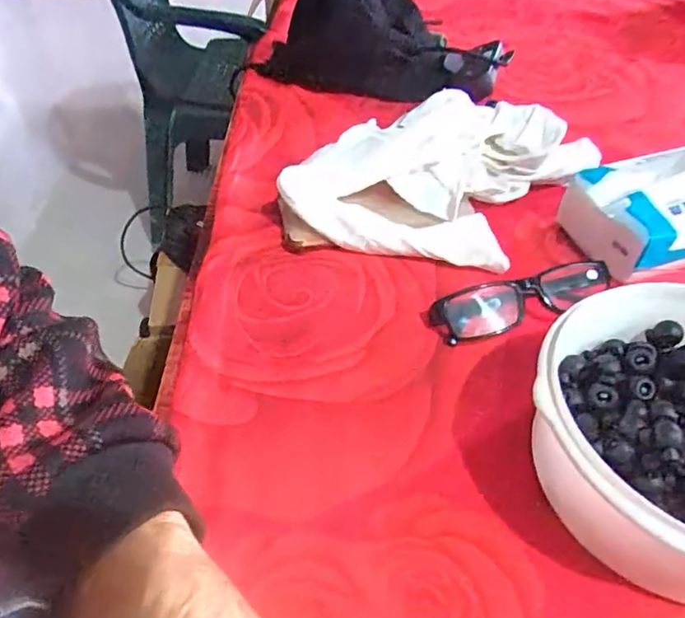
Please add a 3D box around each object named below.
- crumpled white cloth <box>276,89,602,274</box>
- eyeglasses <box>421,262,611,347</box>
[{"bbox_3d":[0.085,-0.118,0.489,0.213,0.065,0.204,20,47,16],"label":"crumpled white cloth"},{"bbox_3d":[0.129,-0.006,0.406,0.130,0.033,0.032,-12,47,-15],"label":"eyeglasses"}]

